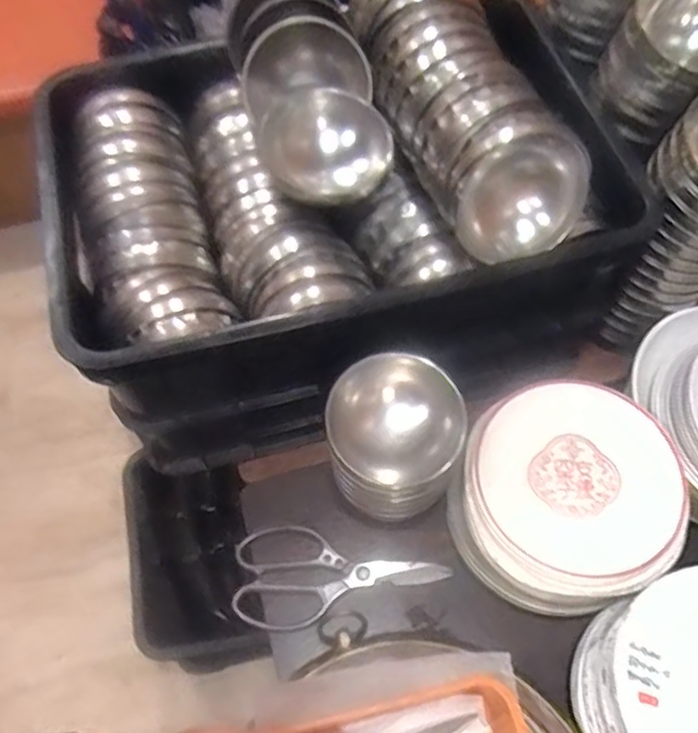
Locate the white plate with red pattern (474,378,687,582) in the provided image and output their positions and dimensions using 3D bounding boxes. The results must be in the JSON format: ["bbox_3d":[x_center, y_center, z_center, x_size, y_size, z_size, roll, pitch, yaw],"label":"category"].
[{"bbox_3d":[0.202,0.096,0.594,0.163,0.024,0.170,0,61,1],"label":"white plate with red pattern"}]

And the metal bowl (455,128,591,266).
[{"bbox_3d":[0.138,-0.142,0.544,0.104,0.102,0.046,-6,46,2],"label":"metal bowl"}]

